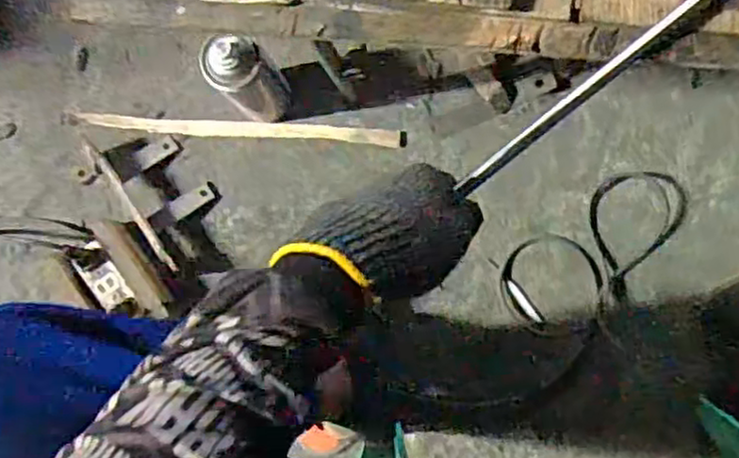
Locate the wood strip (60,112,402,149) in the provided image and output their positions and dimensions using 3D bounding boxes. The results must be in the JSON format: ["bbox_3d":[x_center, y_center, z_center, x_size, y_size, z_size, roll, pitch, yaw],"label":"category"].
[{"bbox_3d":[-0.165,-0.124,0.873,0.415,0.024,0.023,3,87,5],"label":"wood strip"}]

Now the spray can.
[{"bbox_3d":[-0.127,-0.158,0.771,0.061,0.177,0.066,0,87,5],"label":"spray can"}]

